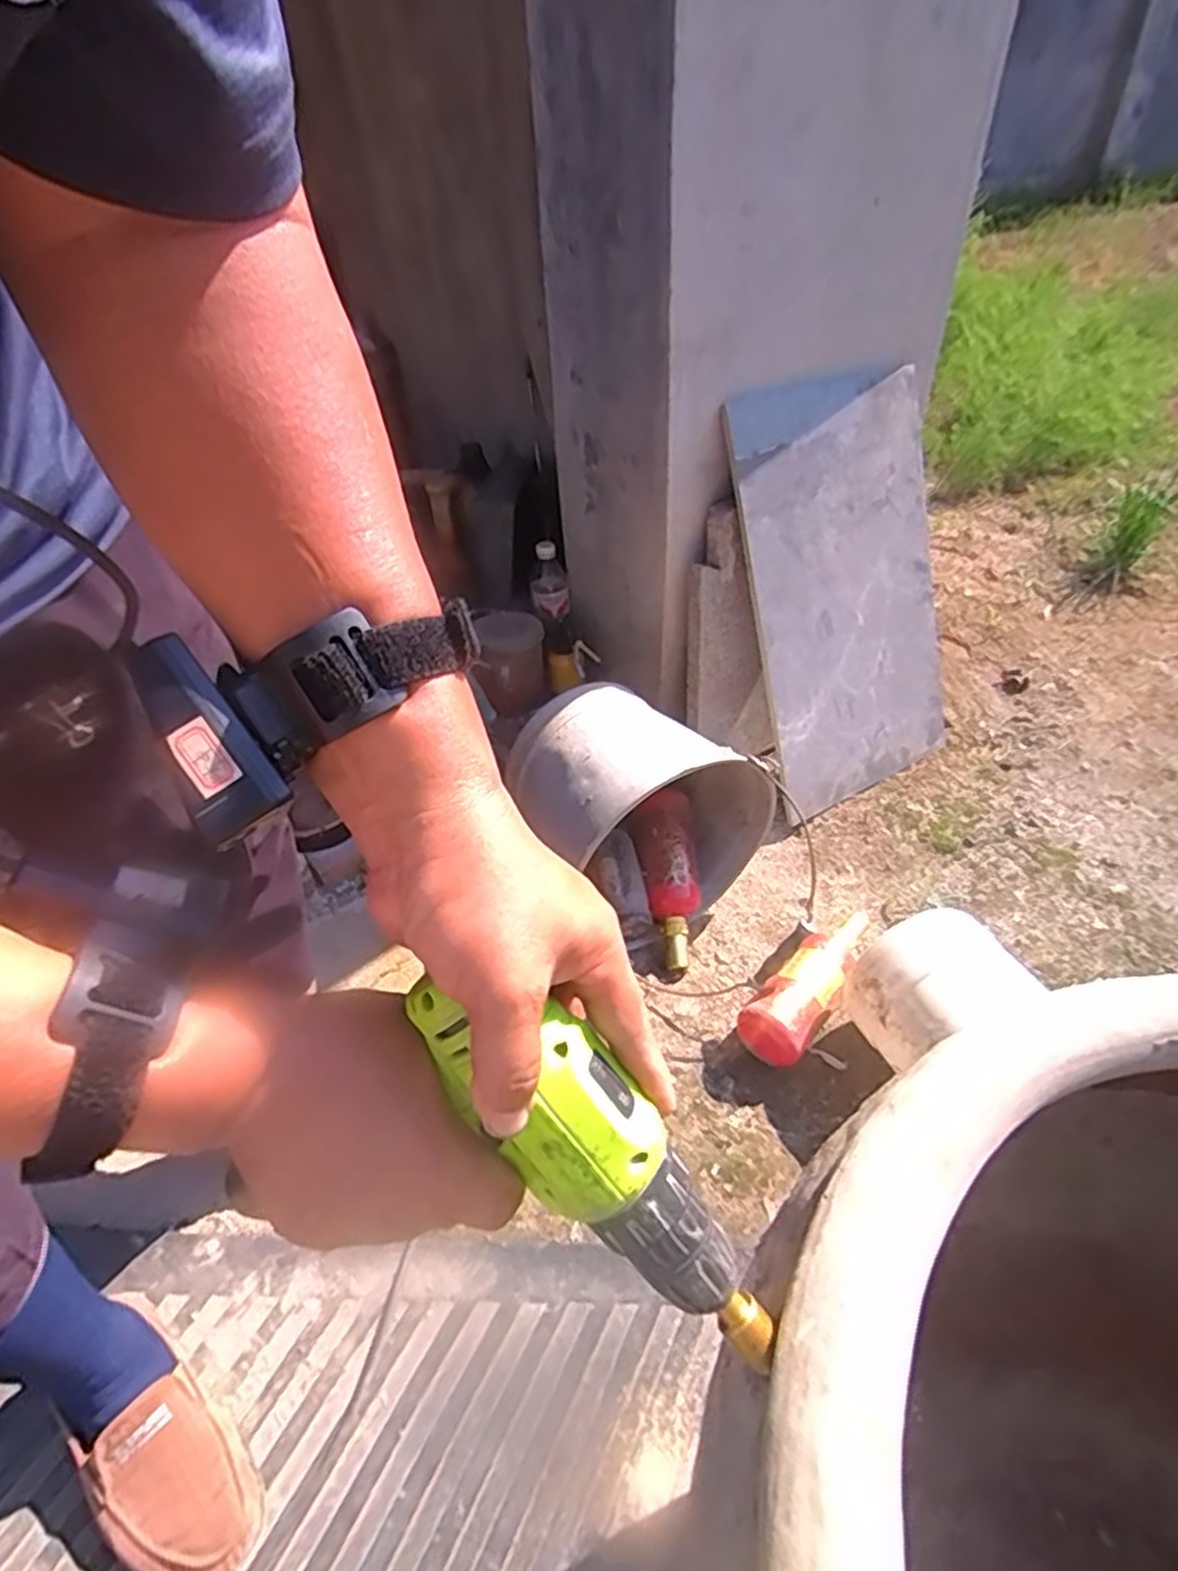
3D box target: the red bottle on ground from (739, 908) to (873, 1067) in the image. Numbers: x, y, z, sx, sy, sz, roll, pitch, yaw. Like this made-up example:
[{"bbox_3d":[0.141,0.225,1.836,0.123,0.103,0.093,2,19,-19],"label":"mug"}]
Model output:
[{"bbox_3d":[0.273,0.235,0.925,0.078,0.074,0.243,28,50,30],"label":"red bottle on ground"}]

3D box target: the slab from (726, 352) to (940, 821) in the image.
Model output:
[{"bbox_3d":[0.398,-0.284,1.150,0.370,0.595,0.030,-23,20,-24],"label":"slab"}]

